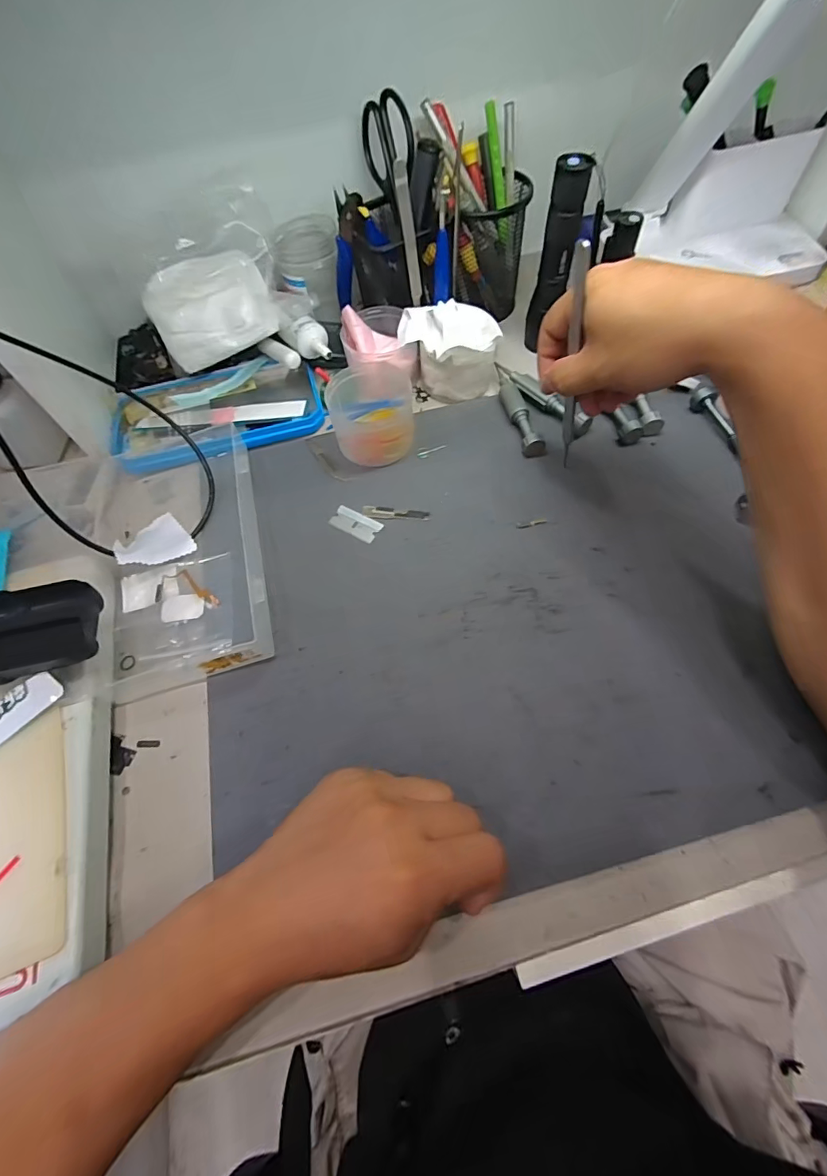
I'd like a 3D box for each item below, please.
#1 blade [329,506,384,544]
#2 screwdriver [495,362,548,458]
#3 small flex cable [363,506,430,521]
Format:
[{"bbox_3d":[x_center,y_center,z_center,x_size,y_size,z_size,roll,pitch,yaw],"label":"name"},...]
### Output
[{"bbox_3d":[-0.044,-0.048,0.338,0.039,0.004,0.019,28,68,17],"label":"blade"},{"bbox_3d":[0.085,-0.152,0.378,0.017,0.014,0.103,-12,63,-2],"label":"screwdriver"},{"bbox_3d":[-0.013,-0.057,0.341,0.049,0.004,0.010,5,63,6],"label":"small flex cable"}]

